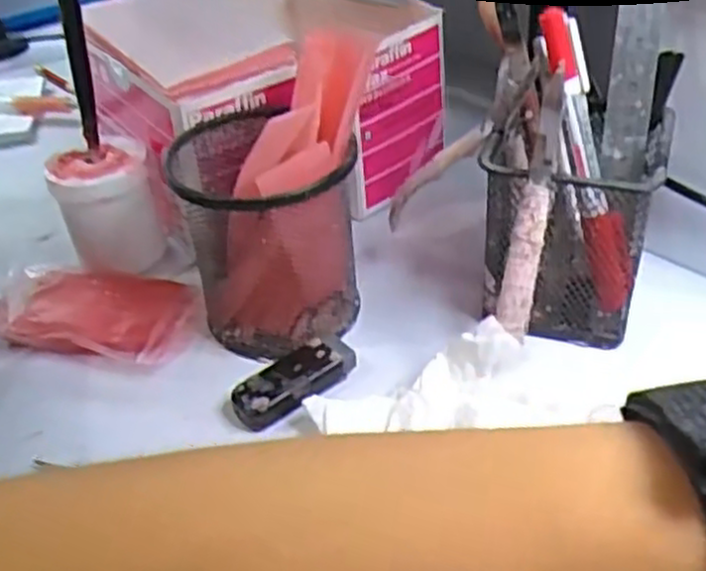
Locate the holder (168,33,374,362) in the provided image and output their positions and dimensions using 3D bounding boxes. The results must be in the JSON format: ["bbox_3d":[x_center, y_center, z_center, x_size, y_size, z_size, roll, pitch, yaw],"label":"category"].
[{"bbox_3d":[-0.043,-0.043,0.395,0.086,0.126,0.107,-11,38,-8],"label":"holder"}]

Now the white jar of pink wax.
[{"bbox_3d":[-0.134,-0.041,0.449,0.053,0.069,0.058,-3,37,3],"label":"white jar of pink wax"}]

